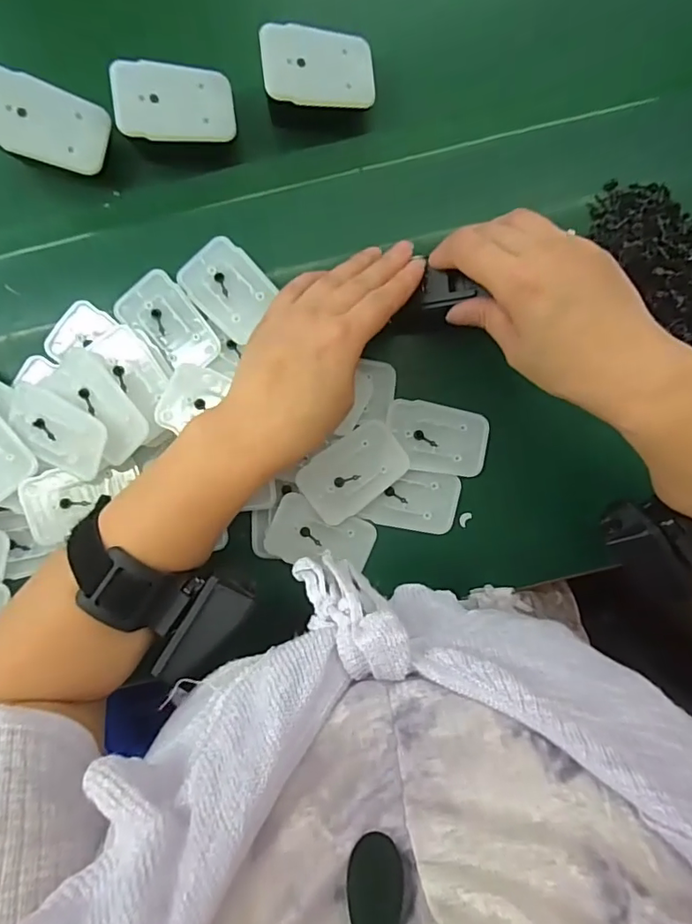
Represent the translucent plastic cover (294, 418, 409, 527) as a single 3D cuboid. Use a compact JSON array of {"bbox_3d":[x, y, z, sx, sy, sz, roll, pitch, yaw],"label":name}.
[{"bbox_3d":[0.006,0.007,0.346,0.068,0.008,0.045,-36,93,1],"label":"translucent plastic cover"}]

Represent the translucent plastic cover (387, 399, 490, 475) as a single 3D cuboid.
[{"bbox_3d":[0.062,-0.016,0.351,0.067,0.004,0.045,7,90,-5],"label":"translucent plastic cover"}]

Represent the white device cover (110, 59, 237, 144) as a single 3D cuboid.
[{"bbox_3d":[-0.102,-0.214,0.311,0.068,0.004,0.042,-7,98,-20],"label":"white device cover"}]

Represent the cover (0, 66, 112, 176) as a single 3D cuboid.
[{"bbox_3d":[-0.180,-0.203,0.312,0.067,0.006,0.044,9,93,-22],"label":"cover"}]

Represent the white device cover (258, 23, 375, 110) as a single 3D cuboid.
[{"bbox_3d":[-0.016,-0.235,0.310,0.067,0.005,0.042,-9,98,-17],"label":"white device cover"}]

